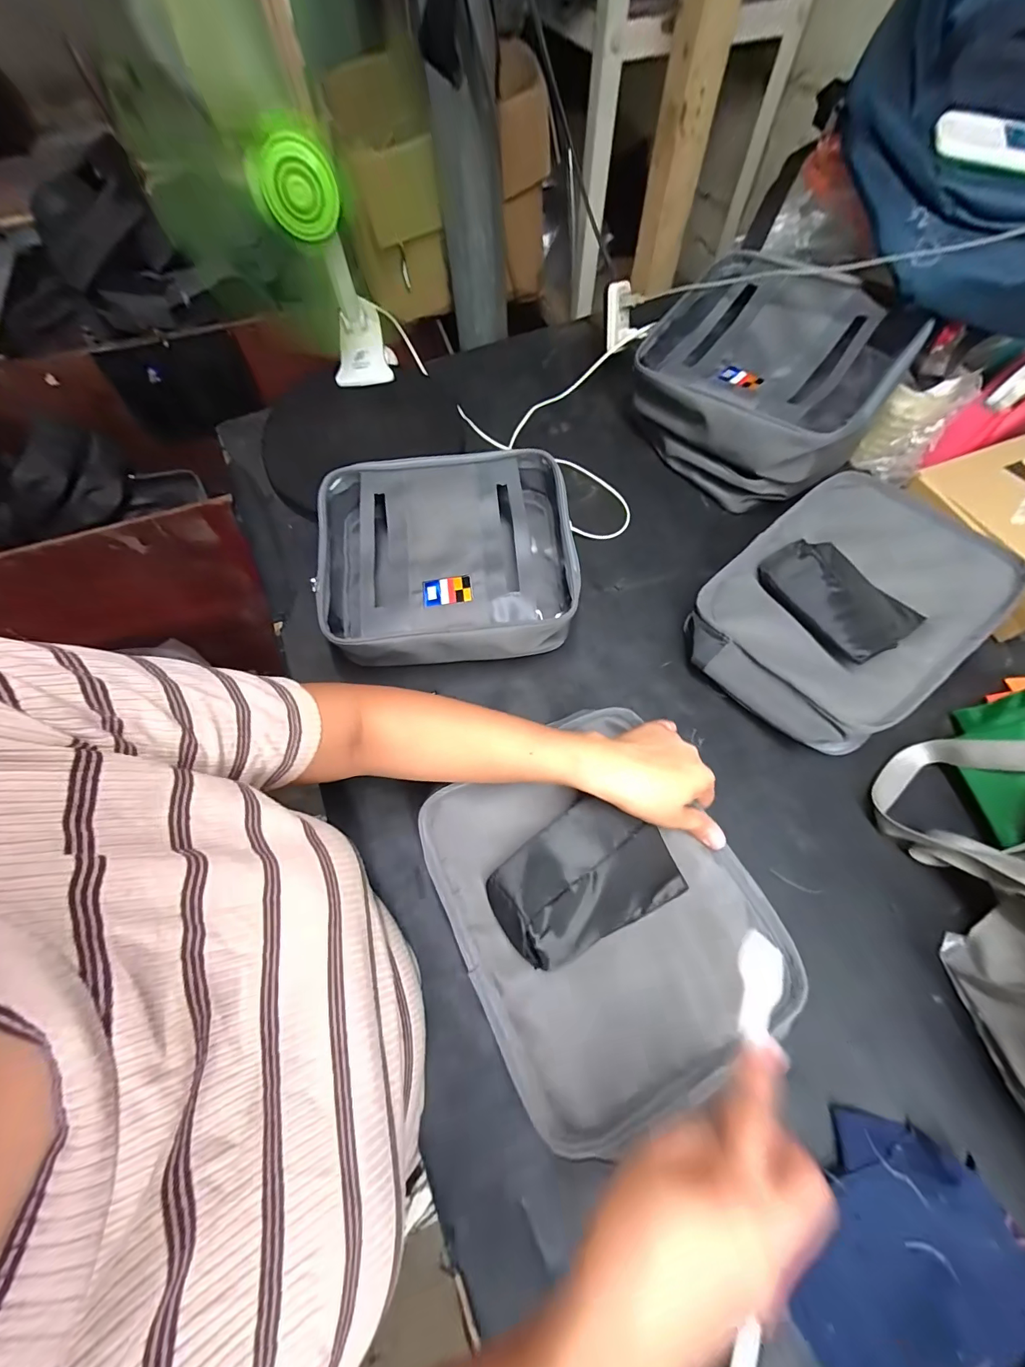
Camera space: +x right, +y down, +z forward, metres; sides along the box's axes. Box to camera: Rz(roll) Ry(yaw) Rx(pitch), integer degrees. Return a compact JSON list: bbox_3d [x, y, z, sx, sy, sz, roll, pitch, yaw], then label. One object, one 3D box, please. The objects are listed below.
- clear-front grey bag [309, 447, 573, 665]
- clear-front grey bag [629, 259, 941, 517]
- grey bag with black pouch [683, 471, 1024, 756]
[{"bbox_3d":[-0.072,-0.134,0.506,0.264,0.104,0.220,-5,66,-1],"label":"clear-front grey bag"},{"bbox_3d":[0.308,-0.379,0.577,0.205,0.164,0.281,-42,71,-16],"label":"clear-front grey bag"},{"bbox_3d":[0.349,-0.082,0.483,0.299,0.091,0.220,-38,70,-15],"label":"grey bag with black pouch"}]

